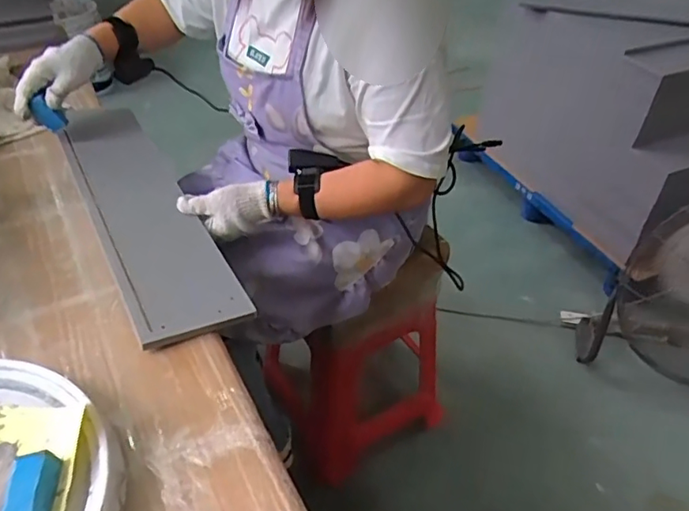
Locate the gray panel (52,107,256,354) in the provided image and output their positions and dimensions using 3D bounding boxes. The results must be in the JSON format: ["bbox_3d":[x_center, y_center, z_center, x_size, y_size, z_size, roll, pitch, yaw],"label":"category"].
[{"bbox_3d":[-0.287,-0.077,0.780,0.126,0.027,0.527,-21,46,-22],"label":"gray panel"}]

